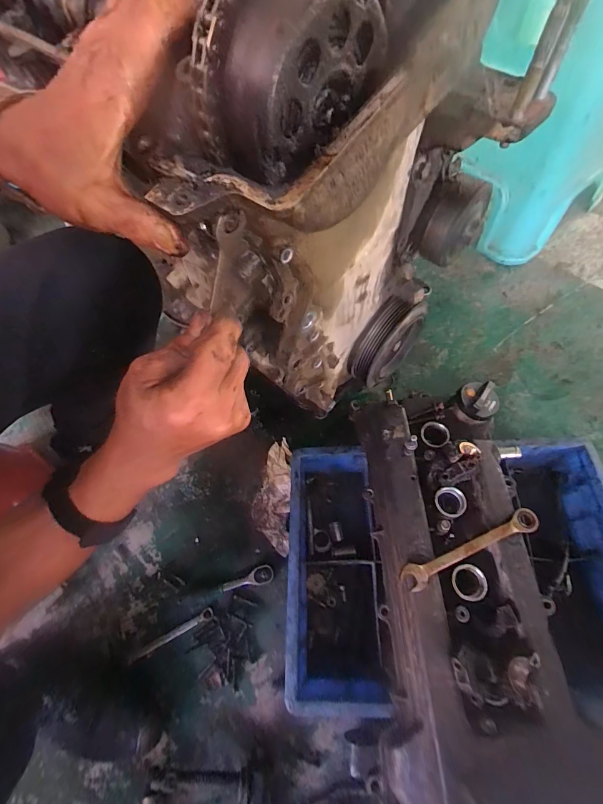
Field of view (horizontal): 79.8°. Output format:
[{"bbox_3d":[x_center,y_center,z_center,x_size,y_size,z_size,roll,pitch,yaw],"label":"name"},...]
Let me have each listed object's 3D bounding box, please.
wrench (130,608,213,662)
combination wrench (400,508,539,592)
[{"bbox_3d":[-0.193,0.348,0.540,0.126,0.005,0.015,-26,66,-9],"label":"wrench"},{"bbox_3d":[0.188,0.160,0.396,0.168,0.008,0.025,-22,50,-10],"label":"combination wrench"}]

